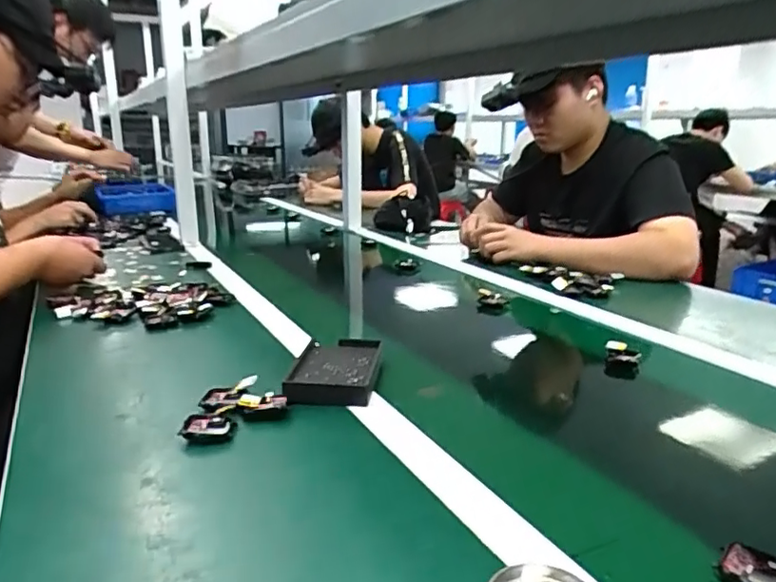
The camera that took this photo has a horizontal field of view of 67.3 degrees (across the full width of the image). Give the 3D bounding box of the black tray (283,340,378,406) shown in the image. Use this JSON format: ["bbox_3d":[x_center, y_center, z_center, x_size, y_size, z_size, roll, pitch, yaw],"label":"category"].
[{"bbox_3d":[-0.062,0.088,0.661,0.095,0.023,0.142,2,16,3],"label":"black tray"}]

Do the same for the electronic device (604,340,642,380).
[{"bbox_3d":[0.291,0.086,0.725,0.039,0.032,0.050,8,18,22],"label":"electronic device"}]

